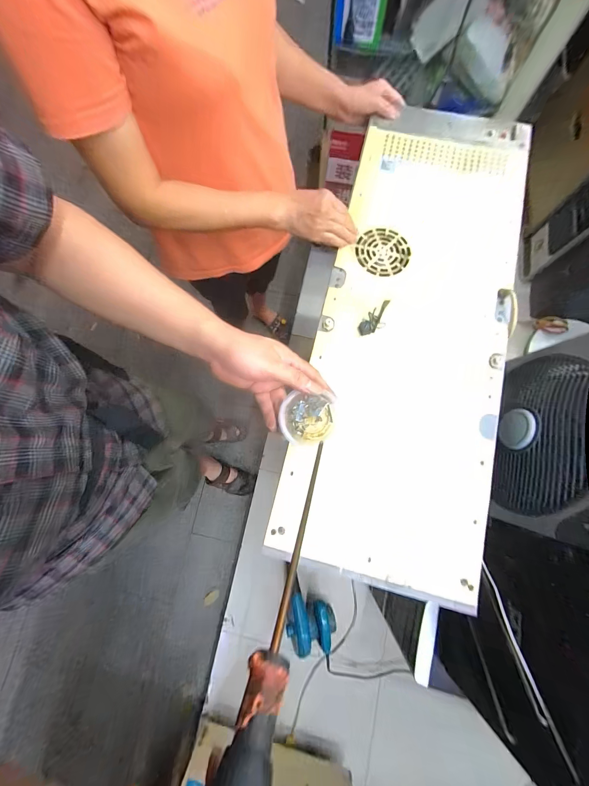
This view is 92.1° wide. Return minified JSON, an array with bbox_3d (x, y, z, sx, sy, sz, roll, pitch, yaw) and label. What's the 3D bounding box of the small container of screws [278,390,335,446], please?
[{"bbox_3d":[0.018,0.037,0.381,0.071,0.036,0.067,0,79,1],"label":"small container of screws"}]

